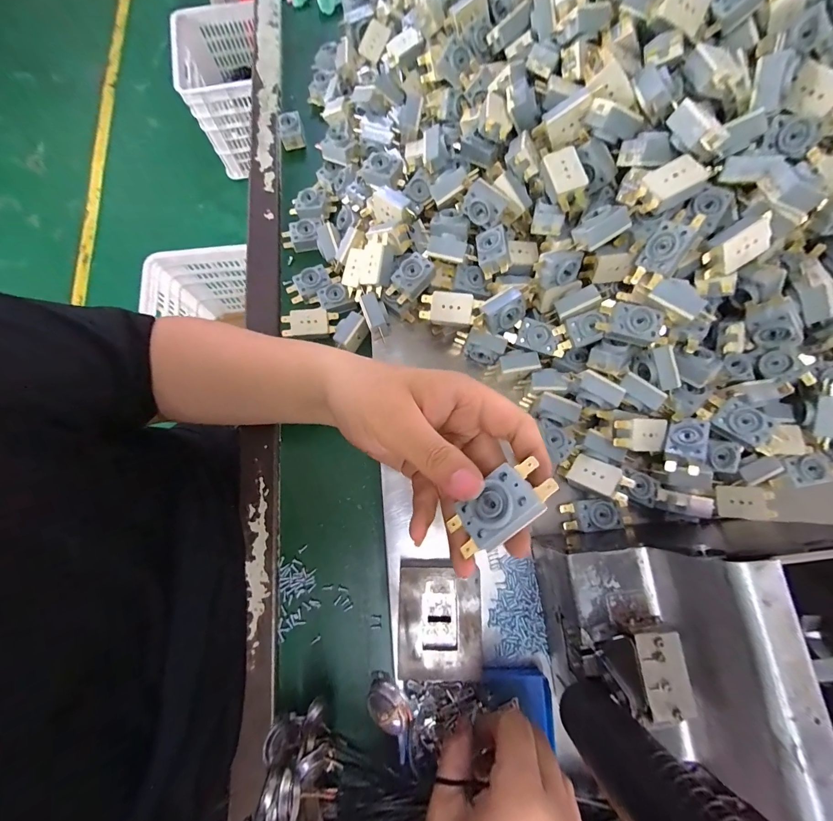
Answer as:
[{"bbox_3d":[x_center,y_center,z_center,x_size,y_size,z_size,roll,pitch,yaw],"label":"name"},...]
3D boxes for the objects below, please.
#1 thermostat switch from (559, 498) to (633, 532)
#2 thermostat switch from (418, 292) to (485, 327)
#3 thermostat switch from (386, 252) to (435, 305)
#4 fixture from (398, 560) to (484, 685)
[{"bbox_3d":[0.158,0.091,0.307,0.057,0.015,0.026,-6,76,0],"label":"thermostat switch"},{"bbox_3d":[0.030,-0.094,0.324,0.054,0.019,0.025,13,76,4],"label":"thermostat switch"},{"bbox_3d":[-0.006,-0.125,0.334,0.046,0.018,0.029,-43,79,-9],"label":"thermostat switch"},{"bbox_3d":[0.019,0.167,0.286,0.064,0.033,0.085,0,76,1],"label":"fixture"}]

